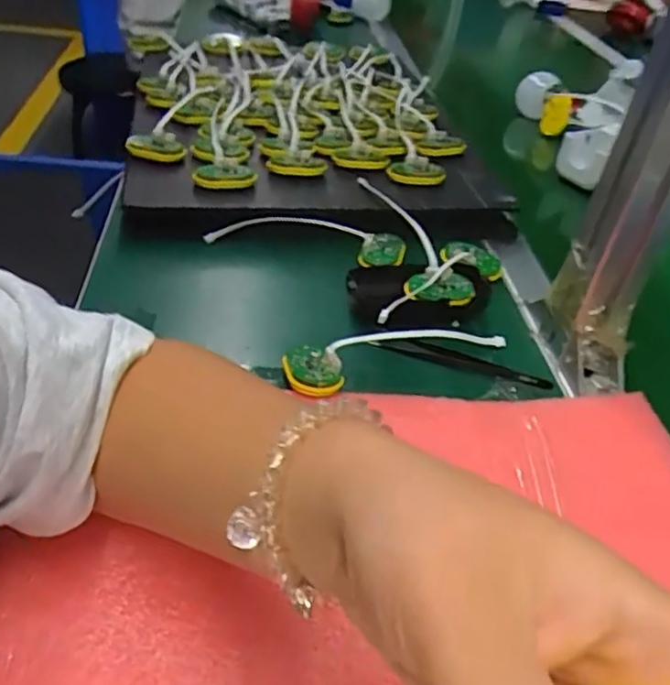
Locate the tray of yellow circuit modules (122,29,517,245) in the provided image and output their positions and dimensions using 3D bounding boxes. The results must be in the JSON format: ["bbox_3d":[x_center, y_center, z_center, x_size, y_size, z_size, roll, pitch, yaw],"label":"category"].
[{"bbox_3d":[-0.050,-0.267,0.746,0.359,0.056,0.507,-3,40,-12],"label":"tray of yellow circuit modules"}]

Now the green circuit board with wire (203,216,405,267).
[{"bbox_3d":[-0.025,-0.093,0.559,0.169,0.024,0.054,16,40,10],"label":"green circuit board with wire"}]

